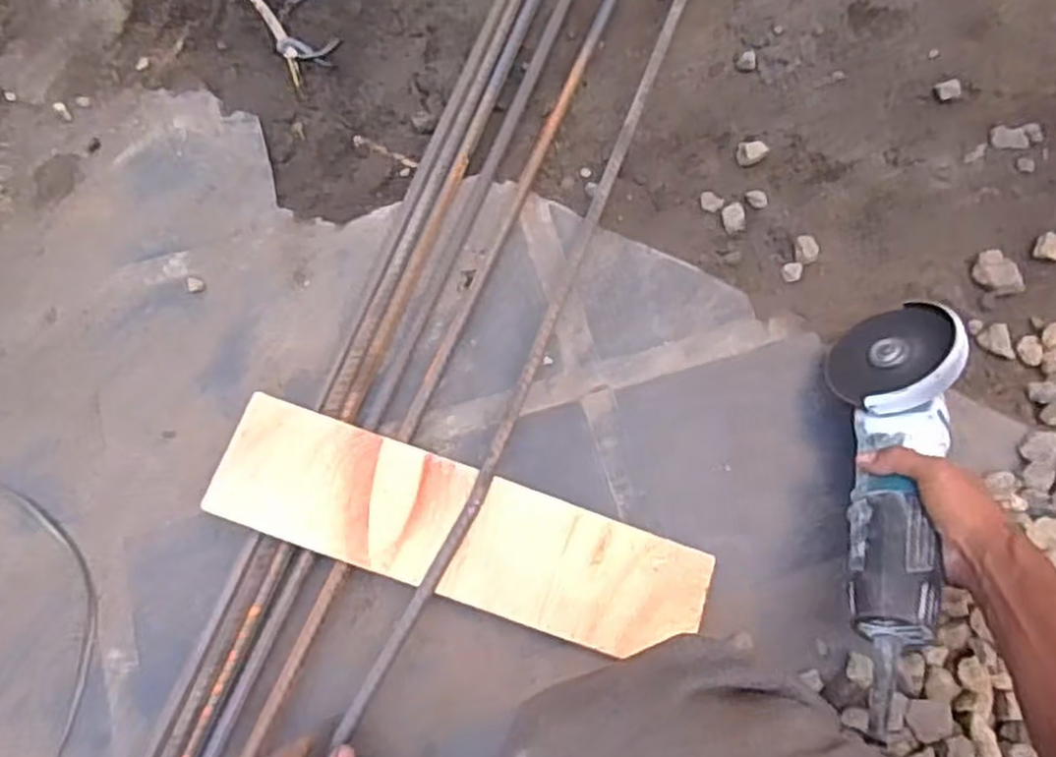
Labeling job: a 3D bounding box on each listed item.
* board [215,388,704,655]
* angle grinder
[{"bbox_3d":[-0.053,0.126,0.641,0.404,0.008,0.103,20,75,0],"label":"board"},{"bbox_3d":[0.281,0.075,0.592,0.086,0.071,0.309,12,64,4],"label":"angle grinder"}]

